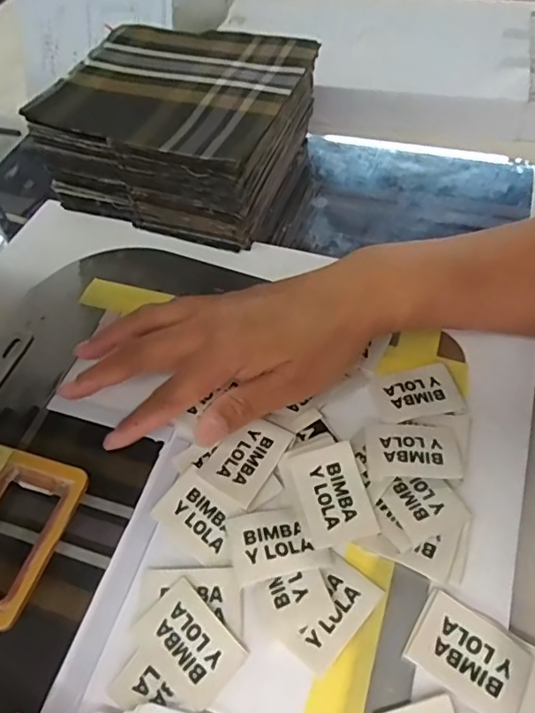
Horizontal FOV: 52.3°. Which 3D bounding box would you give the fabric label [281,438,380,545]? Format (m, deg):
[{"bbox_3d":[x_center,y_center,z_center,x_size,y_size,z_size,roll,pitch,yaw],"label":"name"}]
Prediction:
[{"bbox_3d":[0.032,0.071,0.283,0.037,0.005,0.049,-14,60,-5],"label":"fabric label"}]

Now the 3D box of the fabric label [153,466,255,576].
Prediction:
[{"bbox_3d":[-0.033,0.084,0.285,0.049,0.004,0.032,34,72,18],"label":"fabric label"}]

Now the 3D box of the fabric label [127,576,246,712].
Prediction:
[{"bbox_3d":[-0.037,0.132,0.254,0.048,0.004,0.033,37,72,25],"label":"fabric label"}]

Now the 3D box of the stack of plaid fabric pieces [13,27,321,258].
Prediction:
[{"bbox_3d":[-0.065,-0.175,0.425,0.173,0.087,0.156,15,58,16],"label":"stack of plaid fabric pieces"}]

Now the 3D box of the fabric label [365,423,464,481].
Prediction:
[{"bbox_3d":[0.079,0.050,0.296,0.048,0.007,0.034,0,54,5],"label":"fabric label"}]

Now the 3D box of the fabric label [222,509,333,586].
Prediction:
[{"bbox_3d":[0.005,0.093,0.273,0.046,0.004,0.034,-13,51,-3],"label":"fabric label"}]

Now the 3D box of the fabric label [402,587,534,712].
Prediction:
[{"bbox_3d":[0.091,0.132,0.242,0.049,0.004,0.035,28,61,23],"label":"fabric label"}]

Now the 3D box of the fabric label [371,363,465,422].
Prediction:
[{"bbox_3d":[0.088,0.021,0.321,0.047,0.005,0.034,-11,54,-3],"label":"fabric label"}]

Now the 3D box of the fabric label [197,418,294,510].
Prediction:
[{"bbox_3d":[-0.012,0.055,0.300,0.033,0.004,0.047,26,60,22],"label":"fabric label"}]

